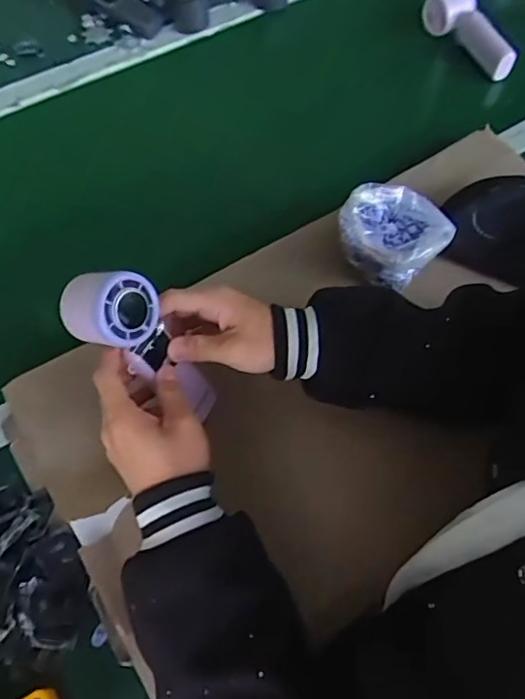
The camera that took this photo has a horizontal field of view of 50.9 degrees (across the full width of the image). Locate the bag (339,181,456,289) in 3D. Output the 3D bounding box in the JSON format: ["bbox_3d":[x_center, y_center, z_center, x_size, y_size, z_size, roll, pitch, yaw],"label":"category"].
[{"bbox_3d":[0.140,-0.122,0.587,0.097,0.064,0.097,-27,65,-15],"label":"bag"}]

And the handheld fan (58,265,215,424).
[{"bbox_3d":[-0.093,0.002,0.465,0.058,0.163,0.053,2,56,38],"label":"handheld fan"}]

